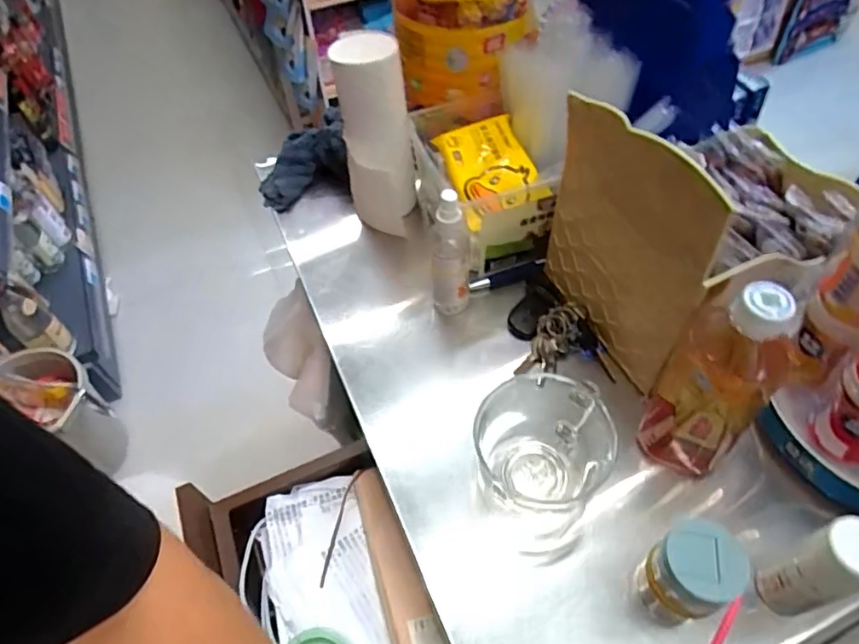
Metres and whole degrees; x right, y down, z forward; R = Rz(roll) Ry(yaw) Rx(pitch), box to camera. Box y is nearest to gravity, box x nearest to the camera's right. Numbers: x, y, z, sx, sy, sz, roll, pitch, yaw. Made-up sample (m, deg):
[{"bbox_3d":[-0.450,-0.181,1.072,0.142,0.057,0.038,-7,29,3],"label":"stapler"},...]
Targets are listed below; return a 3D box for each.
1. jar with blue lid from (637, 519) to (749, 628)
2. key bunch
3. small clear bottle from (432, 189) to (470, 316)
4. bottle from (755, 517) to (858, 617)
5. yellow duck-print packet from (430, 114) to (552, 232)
[{"bbox_3d":[0.173,0.171,0.383,0.045,0.102,0.047,-2,53,2],"label":"jar with blue lid"},{"bbox_3d":[0.114,0.022,0.540,0.039,0.022,0.080,30,74,23],"label":"key bunch"},{"bbox_3d":[0.020,-0.064,0.532,0.032,0.142,0.040,1,54,4],"label":"small clear bottle"},{"bbox_3d":[0.251,0.163,0.367,0.035,0.109,0.034,-2,53,2],"label":"bottle"},{"bbox_3d":[0.060,-0.152,0.568,0.084,0.037,0.123,-14,54,-7],"label":"yellow duck-print packet"}]

